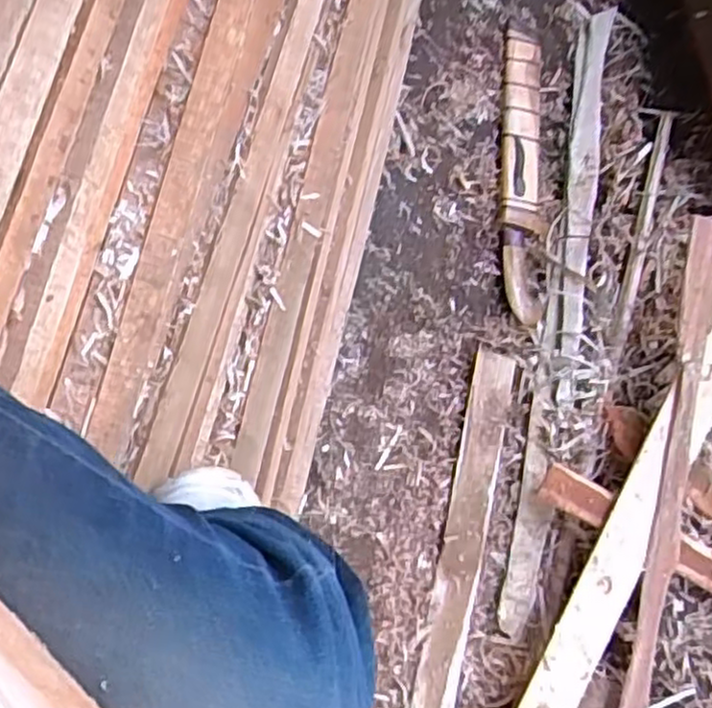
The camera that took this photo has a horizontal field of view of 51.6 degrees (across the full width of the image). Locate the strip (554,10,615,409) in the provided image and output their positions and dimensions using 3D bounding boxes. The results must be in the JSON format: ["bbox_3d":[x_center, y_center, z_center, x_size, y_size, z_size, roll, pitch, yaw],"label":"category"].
[{"bbox_3d":[0.325,-0.241,1.064,0.042,0.019,0.657,11,68,2],"label":"strip"}]

